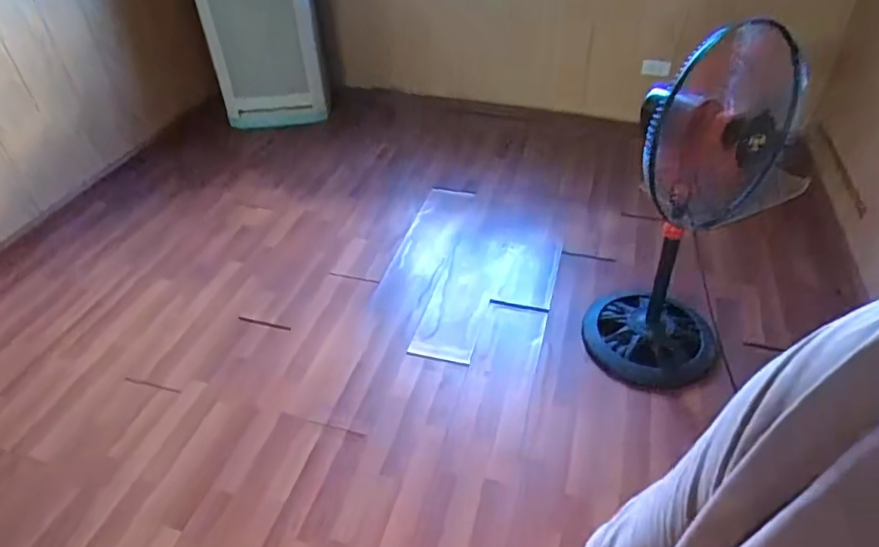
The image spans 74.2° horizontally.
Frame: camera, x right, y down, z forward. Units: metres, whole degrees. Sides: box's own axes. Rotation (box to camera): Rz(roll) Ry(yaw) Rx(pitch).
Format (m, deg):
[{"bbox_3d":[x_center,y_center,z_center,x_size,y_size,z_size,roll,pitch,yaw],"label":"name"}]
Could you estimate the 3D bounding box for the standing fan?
[{"bbox_3d":[0.620,-0.122,1.445,0.340,0.964,0.337,15,43,21],"label":"standing fan"}]

